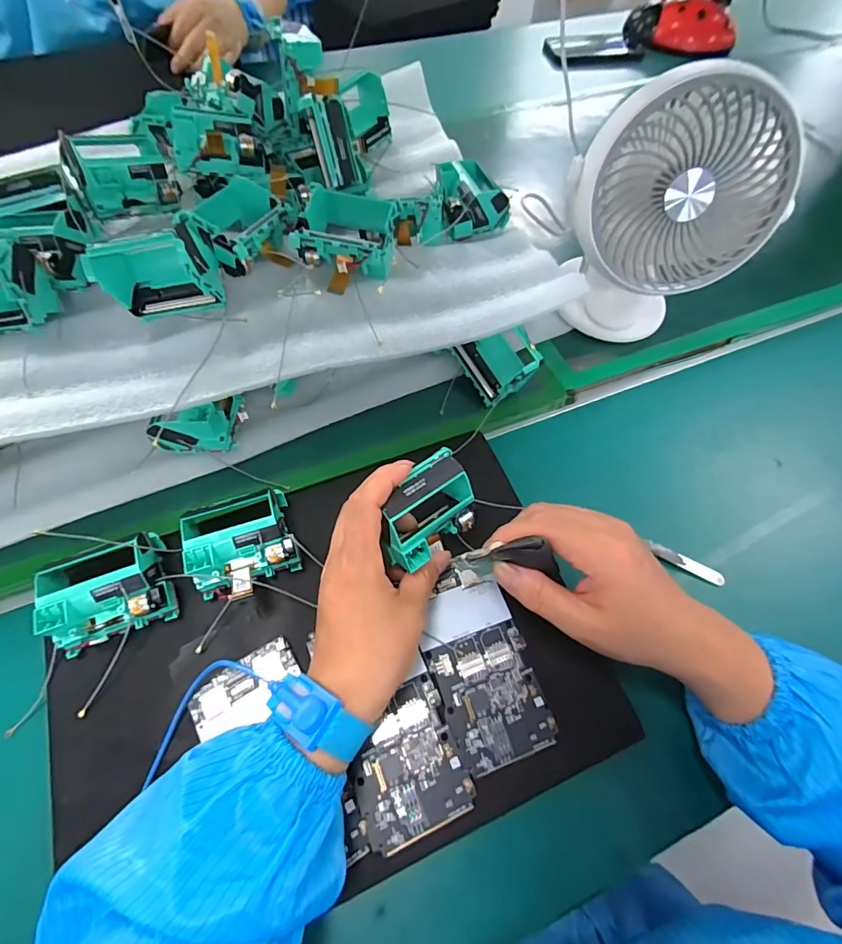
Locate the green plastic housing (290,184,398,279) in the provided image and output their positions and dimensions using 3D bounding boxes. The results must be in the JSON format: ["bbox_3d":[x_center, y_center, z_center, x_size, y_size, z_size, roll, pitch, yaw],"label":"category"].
[{"bbox_3d":[-0.054,-0.185,0.347,0.074,0.034,0.087,8,62,2],"label":"green plastic housing"}]

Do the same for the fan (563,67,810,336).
[{"bbox_3d":[0.183,-0.179,0.370,0.149,0.211,0.094,10,62,4],"label":"fan"}]

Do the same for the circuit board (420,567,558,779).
[{"bbox_3d":[0.039,0.126,0.304,0.065,0.004,0.117,-18,66,-12],"label":"circuit board"}]

